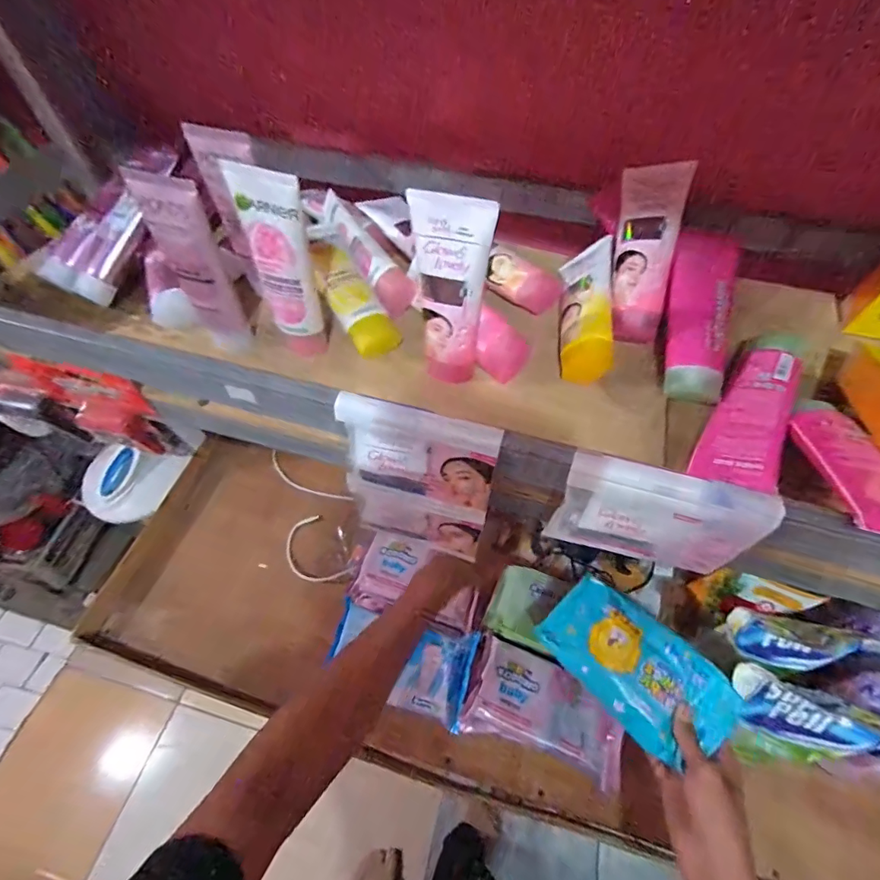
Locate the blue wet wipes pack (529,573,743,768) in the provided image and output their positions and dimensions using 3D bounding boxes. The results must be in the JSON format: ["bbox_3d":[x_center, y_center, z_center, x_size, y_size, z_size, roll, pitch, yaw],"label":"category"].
[{"bbox_3d":[0.203,0.238,0.471,0.187,0.029,0.103,36,64,21],"label":"blue wet wipes pack"}]

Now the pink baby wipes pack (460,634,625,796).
[{"bbox_3d":[0.128,0.324,0.541,0.177,0.046,0.099,18,59,12],"label":"pink baby wipes pack"}]

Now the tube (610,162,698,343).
[{"bbox_3d":[0.184,-0.170,0.403,0.052,0.028,0.156,9,90,6],"label":"tube"}]

